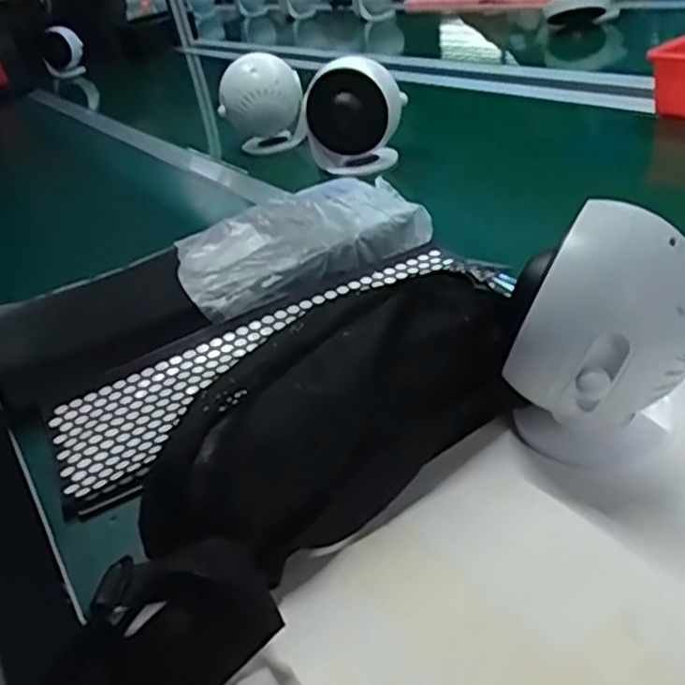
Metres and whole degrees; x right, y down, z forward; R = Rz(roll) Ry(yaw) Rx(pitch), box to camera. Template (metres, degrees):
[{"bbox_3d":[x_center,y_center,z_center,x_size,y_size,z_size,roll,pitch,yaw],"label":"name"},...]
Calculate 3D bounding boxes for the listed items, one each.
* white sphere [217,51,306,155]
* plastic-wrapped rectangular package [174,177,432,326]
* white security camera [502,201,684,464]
[{"bbox_3d":[-0.117,-0.334,1.046,0.092,0.151,0.088,16,42,39],"label":"white sphere"},{"bbox_3d":[-0.045,-0.097,0.665,0.223,0.037,0.146,-23,32,-16],"label":"plastic-wrapped rectangular package"},{"bbox_3d":[0.137,0.002,0.387,0.094,0.131,0.078,10,39,33],"label":"white security camera"}]

